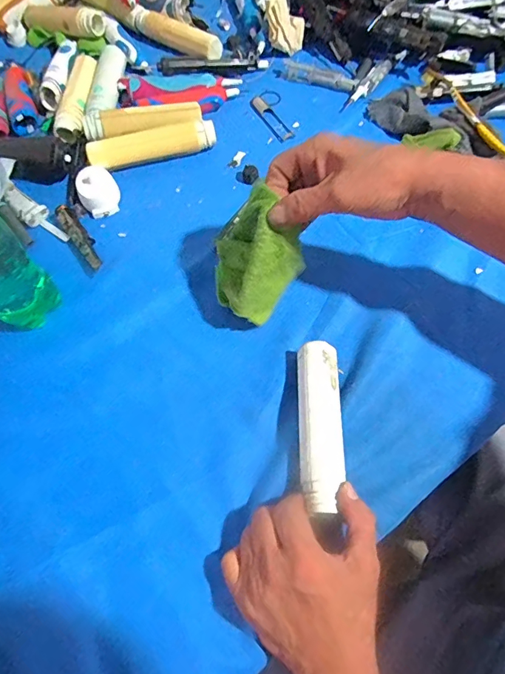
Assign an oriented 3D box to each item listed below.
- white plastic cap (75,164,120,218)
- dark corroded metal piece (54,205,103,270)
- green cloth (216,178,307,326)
[{"bbox_3d":[-0.179,-0.169,0.491,0.043,0.024,0.056,-21,64,-7],"label":"white plastic cap"},{"bbox_3d":[-0.190,-0.110,0.467,0.018,0.017,0.099,-34,66,-13],"label":"dark corroded metal piece"},{"bbox_3d":[-0.002,-0.072,0.377,0.067,0.088,0.081,35,72,15],"label":"green cloth"}]

